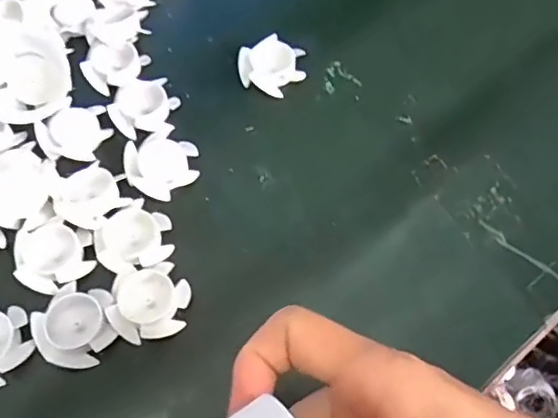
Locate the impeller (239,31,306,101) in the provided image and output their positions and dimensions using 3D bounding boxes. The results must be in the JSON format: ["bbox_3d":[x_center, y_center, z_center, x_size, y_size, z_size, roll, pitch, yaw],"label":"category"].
[{"bbox_3d":[-0.005,-0.090,0.361,0.036,0.016,0.037,36,67,18],"label":"impeller"}]

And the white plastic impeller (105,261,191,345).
[{"bbox_3d":[-0.065,0.047,0.288,0.040,0.012,0.034,-16,63,-9],"label":"white plastic impeller"}]

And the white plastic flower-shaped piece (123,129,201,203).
[{"bbox_3d":[-0.069,-0.026,0.328,0.037,0.012,0.039,41,69,20],"label":"white plastic flower-shaped piece"}]

